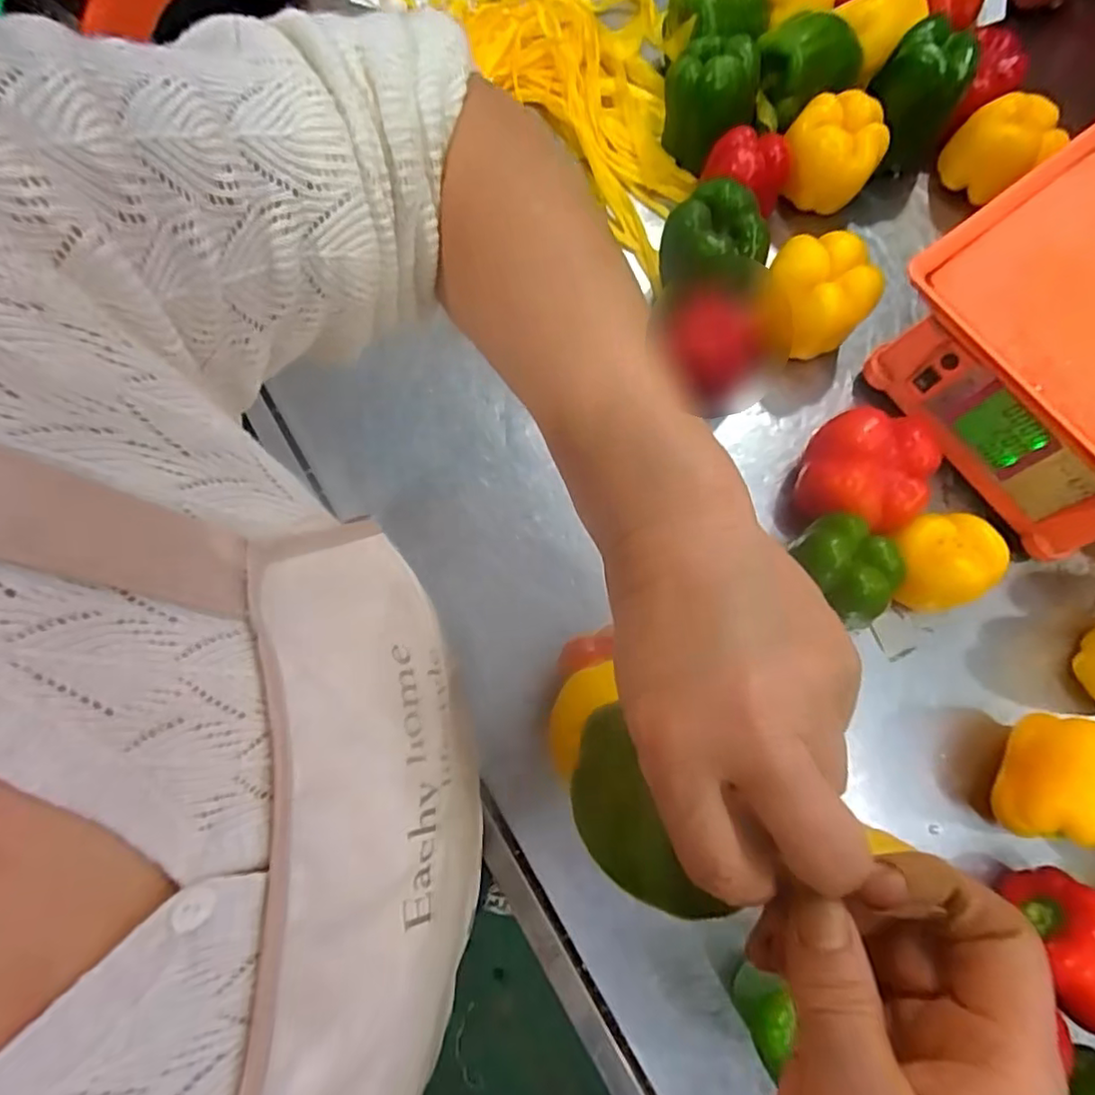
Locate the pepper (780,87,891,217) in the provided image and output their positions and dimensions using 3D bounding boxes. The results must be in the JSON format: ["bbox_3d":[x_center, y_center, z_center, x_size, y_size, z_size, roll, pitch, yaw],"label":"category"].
[{"bbox_3d":[0.275,-0.383,0.603,0.089,0.080,0.079,19,77,5],"label":"pepper"}]

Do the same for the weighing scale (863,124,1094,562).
[{"bbox_3d":[0.454,-0.156,0.509,0.241,0.106,0.289,-38,78,-8],"label":"weighing scale"}]

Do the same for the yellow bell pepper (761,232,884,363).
[{"bbox_3d":[0.235,-0.225,0.558,0.091,0.079,0.092,-12,76,-2],"label":"yellow bell pepper"}]

